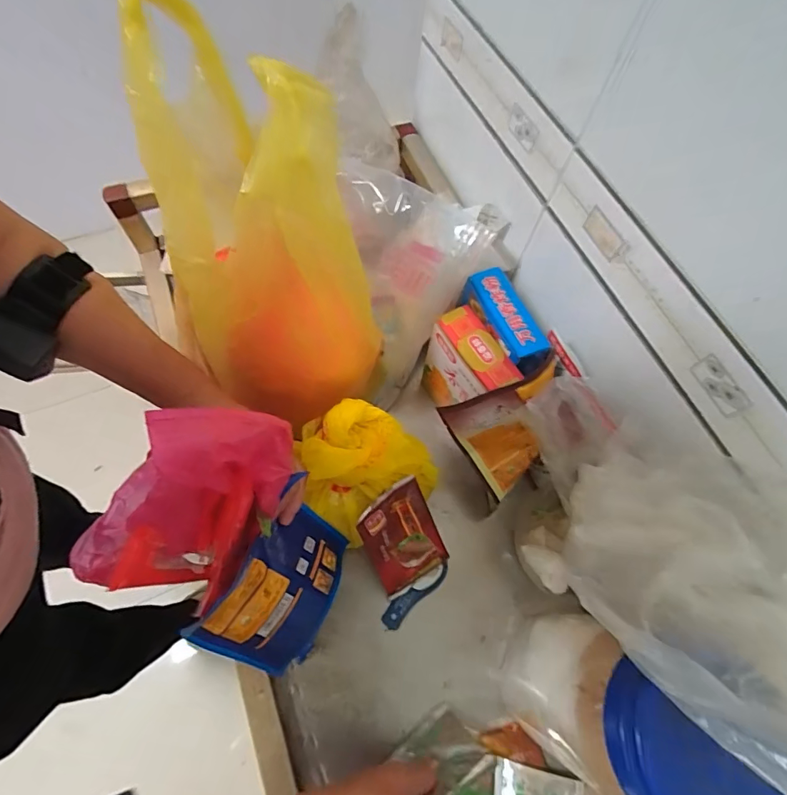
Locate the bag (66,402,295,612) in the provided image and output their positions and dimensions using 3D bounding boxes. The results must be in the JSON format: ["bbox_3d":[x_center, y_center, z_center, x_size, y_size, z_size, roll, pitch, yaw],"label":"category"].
[{"bbox_3d":[-0.159,0.082,0.314,0.191,0.079,0.111,-33,66,26],"label":"bag"}]

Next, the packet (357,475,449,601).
[{"bbox_3d":[0.011,0.143,0.452,0.074,0.011,0.114,-30,112,-21],"label":"packet"}]

